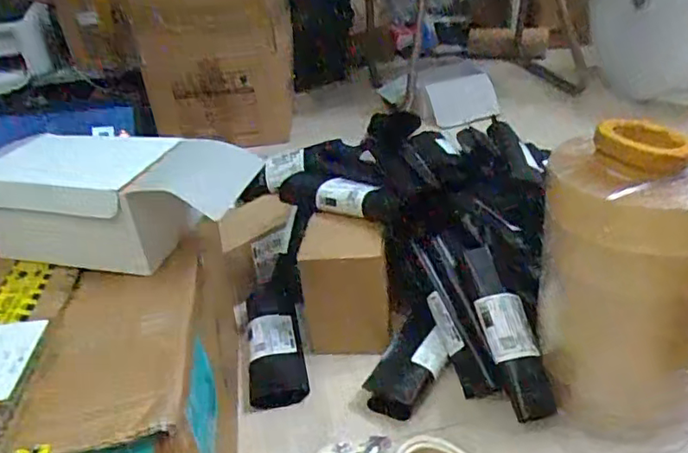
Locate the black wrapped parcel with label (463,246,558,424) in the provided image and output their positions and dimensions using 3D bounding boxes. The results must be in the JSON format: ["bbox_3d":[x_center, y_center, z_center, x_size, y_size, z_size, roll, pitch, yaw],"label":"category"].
[{"bbox_3d":[0.186,0.117,0.682,0.053,0.039,0.204,-11,67,-12],"label":"black wrapped parcel with label"}]

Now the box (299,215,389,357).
[{"bbox_3d":[0.004,0.070,0.774,0.110,0.144,0.112,-3,29,3],"label":"box"}]

